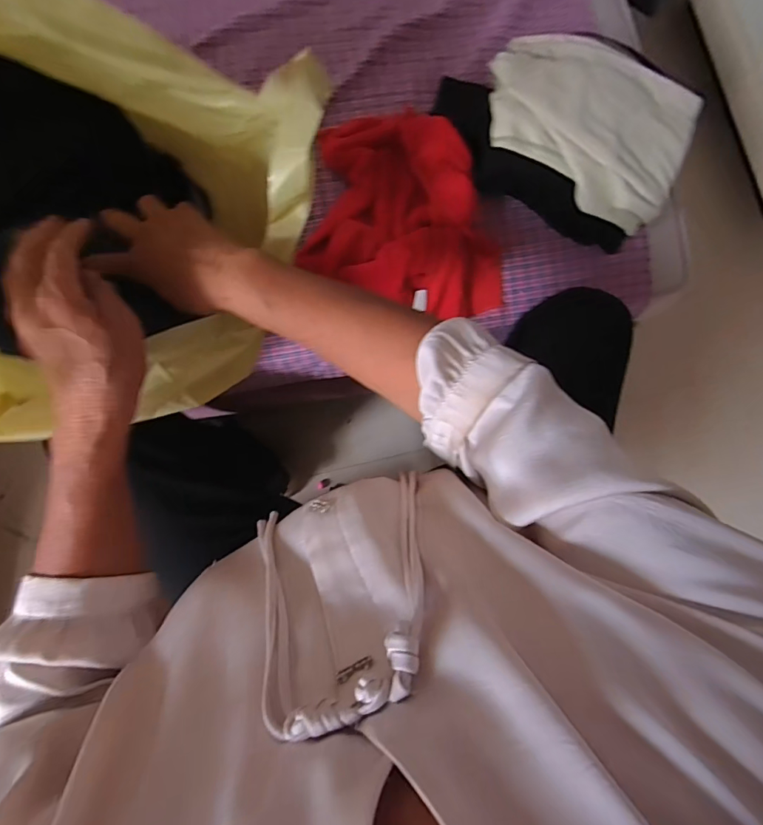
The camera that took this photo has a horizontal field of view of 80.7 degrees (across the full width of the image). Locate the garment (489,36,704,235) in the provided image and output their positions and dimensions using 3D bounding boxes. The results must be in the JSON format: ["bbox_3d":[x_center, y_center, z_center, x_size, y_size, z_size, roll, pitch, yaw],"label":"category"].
[{"bbox_3d":[0.230,-0.324,0.490,0.230,0.051,0.170,29,82,1],"label":"garment"}]

